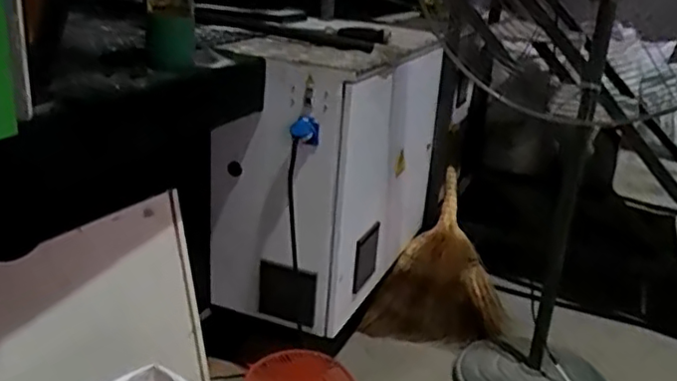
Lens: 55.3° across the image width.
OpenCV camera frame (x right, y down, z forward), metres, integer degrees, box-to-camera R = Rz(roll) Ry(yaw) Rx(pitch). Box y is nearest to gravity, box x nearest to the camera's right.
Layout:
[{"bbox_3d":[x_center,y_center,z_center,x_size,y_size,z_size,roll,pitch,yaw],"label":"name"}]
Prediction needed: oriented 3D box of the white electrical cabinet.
[{"bbox_3d":[0.027,-0.101,1.879,0.365,0.666,0.940,12,22,22],"label":"white electrical cabinet"}]

